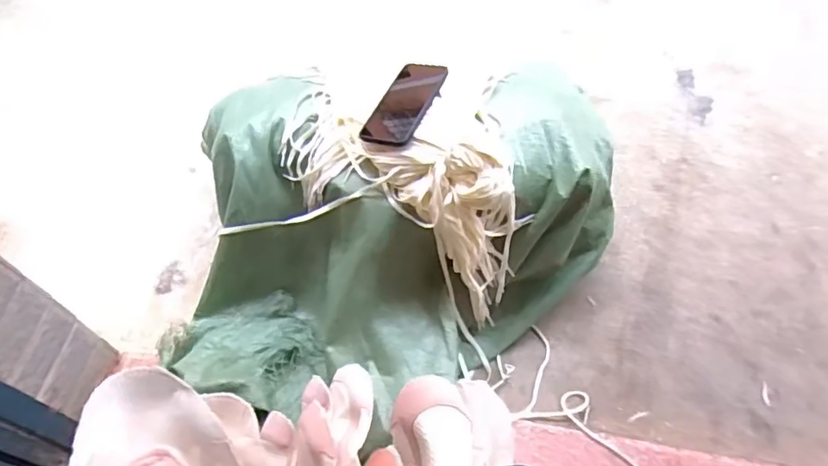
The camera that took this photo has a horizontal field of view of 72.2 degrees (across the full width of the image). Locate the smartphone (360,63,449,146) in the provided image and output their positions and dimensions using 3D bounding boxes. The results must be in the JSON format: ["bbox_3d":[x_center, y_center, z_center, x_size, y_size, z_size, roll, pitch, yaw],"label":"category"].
[{"bbox_3d":[-0.018,-0.196,0.859,0.090,0.015,0.170,17,60,29],"label":"smartphone"}]

